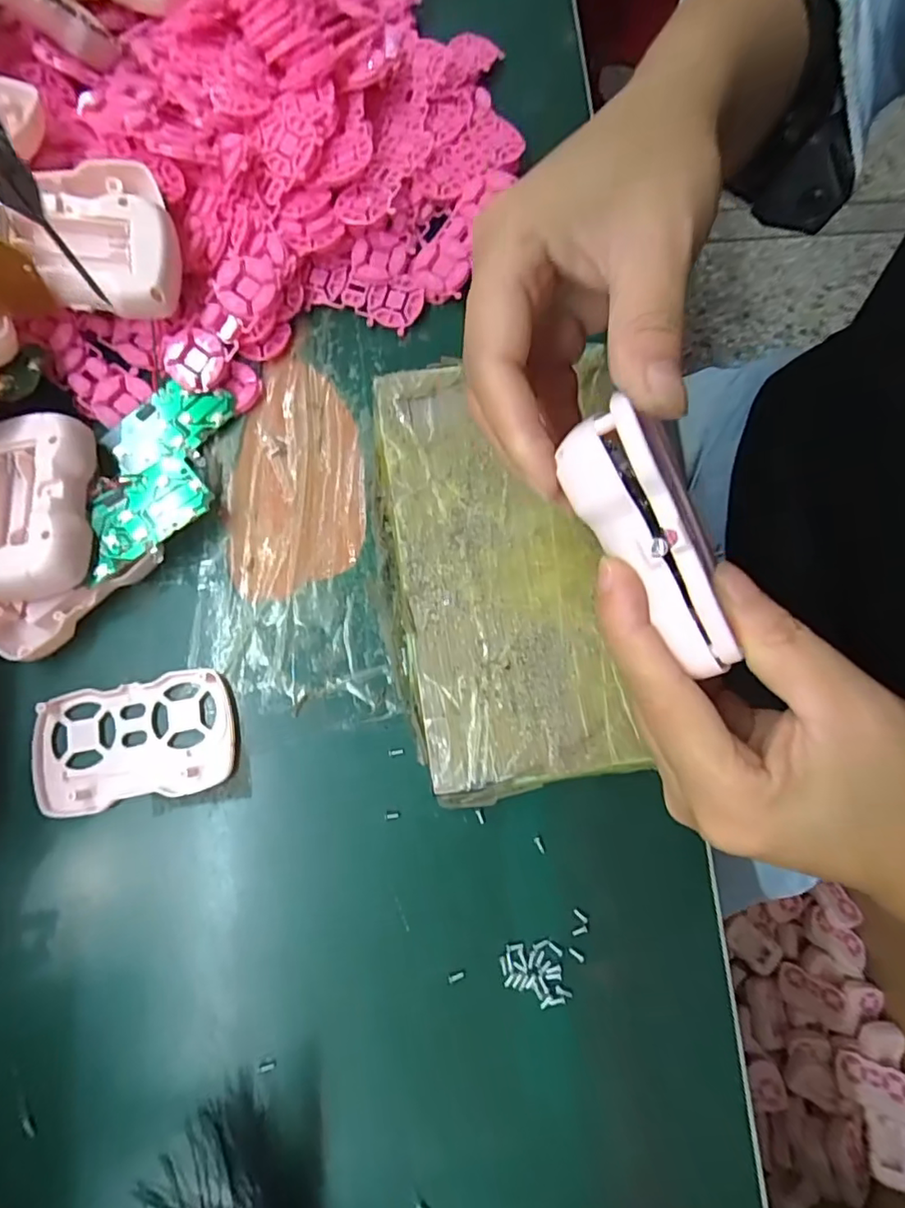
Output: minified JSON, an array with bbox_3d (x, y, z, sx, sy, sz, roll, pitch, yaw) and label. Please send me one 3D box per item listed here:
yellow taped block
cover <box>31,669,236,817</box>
[{"bbox_3d":[0.022,-0.017,0.273,0.107,0.028,0.201,-3,75,-2],"label":"yellow taped block"},{"bbox_3d":[-0.146,0.062,0.261,0.089,0.004,0.054,-10,75,-4],"label":"cover"}]

